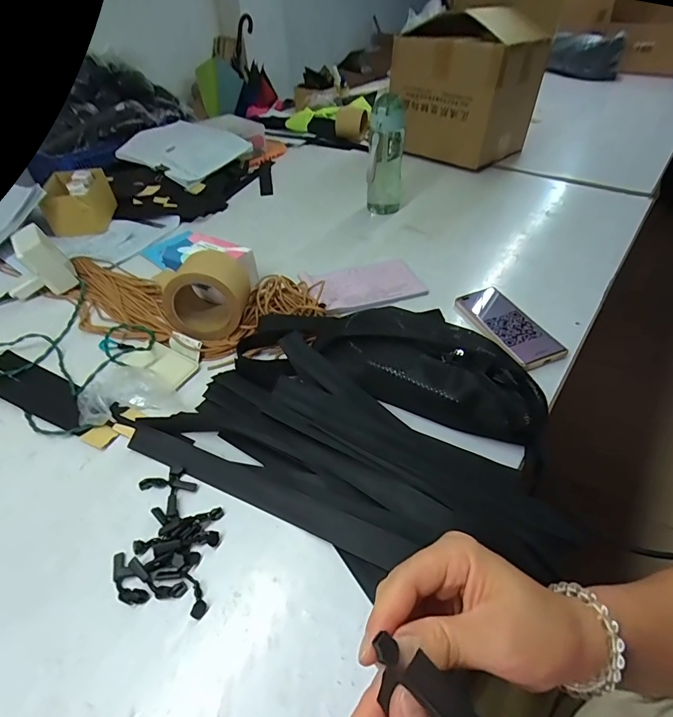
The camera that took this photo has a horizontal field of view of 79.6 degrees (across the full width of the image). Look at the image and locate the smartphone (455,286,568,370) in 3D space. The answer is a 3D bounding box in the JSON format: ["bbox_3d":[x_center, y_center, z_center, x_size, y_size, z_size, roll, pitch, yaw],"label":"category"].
[{"bbox_3d":[0.252,-0.050,0.596,0.077,0.015,0.163,-17,46,-15],"label":"smartphone"}]

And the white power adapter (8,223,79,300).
[{"bbox_3d":[-0.494,-0.152,0.658,0.099,0.091,0.086,-25,48,-22],"label":"white power adapter"}]

